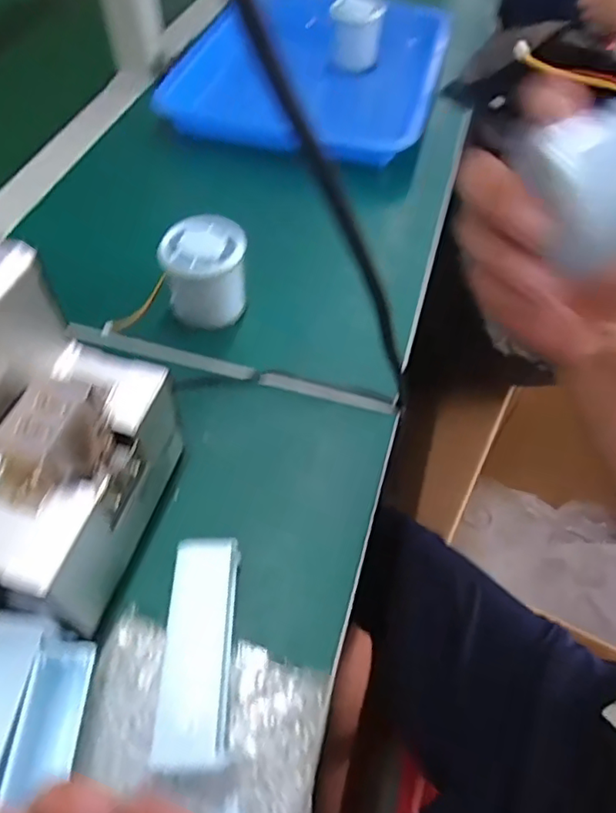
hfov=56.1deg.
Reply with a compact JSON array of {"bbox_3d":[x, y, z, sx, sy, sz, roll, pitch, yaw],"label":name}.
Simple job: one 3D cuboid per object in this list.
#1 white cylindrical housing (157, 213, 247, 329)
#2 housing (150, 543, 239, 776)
[{"bbox_3d":[-0.073,-0.095,0.417,0.055,0.060,0.051,-1,54,-3],"label":"white cylindrical housing"},{"bbox_3d":[-0.053,0.119,0.286,0.033,0.030,0.102,1,54,-1],"label":"housing"}]

